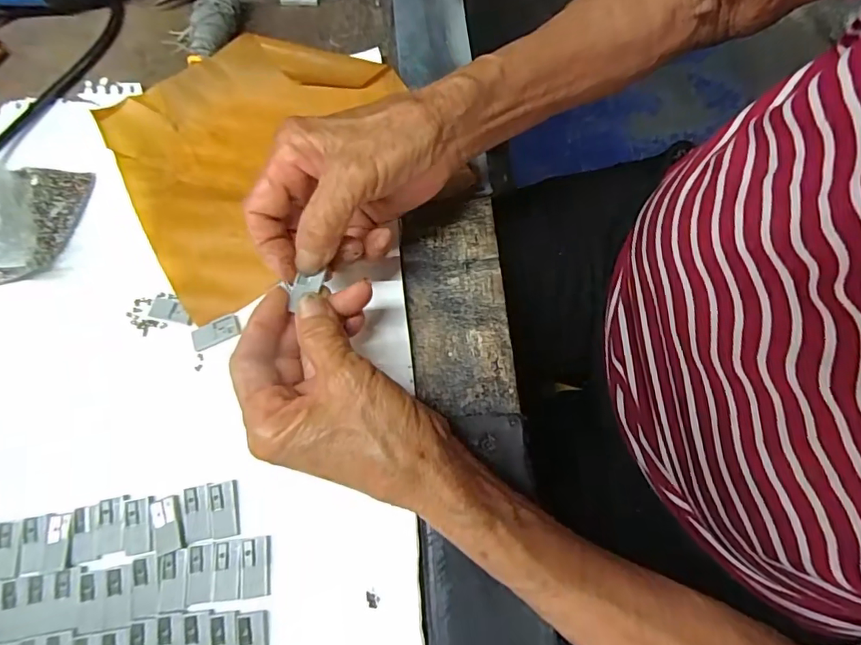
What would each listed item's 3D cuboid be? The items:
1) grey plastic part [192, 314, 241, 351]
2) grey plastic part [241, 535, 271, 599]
[{"bbox_3d":[-0.126,0.006,0.290,0.029,0.004,0.014,-22,70,-6],"label":"grey plastic part"},{"bbox_3d":[-0.088,0.123,0.249,0.014,0.004,0.027,-8,69,-1],"label":"grey plastic part"}]

